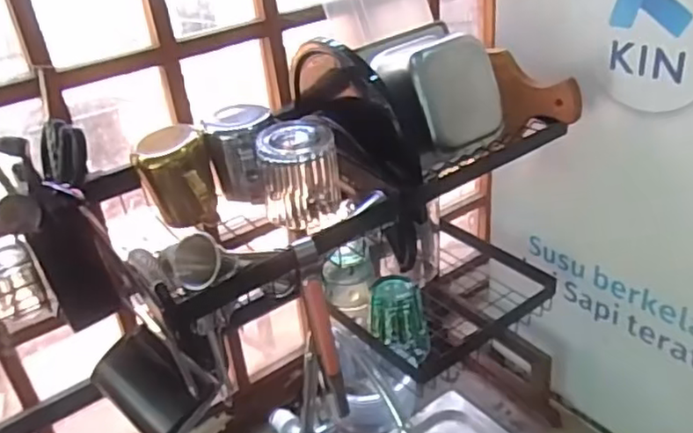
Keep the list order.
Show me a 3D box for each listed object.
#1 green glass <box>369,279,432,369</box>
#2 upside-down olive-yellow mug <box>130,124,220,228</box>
[{"bbox_3d":[0.070,0.124,0.830,0.070,0.106,0.074,-1,30,10],"label":"green glass"},{"bbox_3d":[-0.181,-0.037,0.686,0.074,0.101,0.071,-13,30,-11],"label":"upside-down olive-yellow mug"}]

